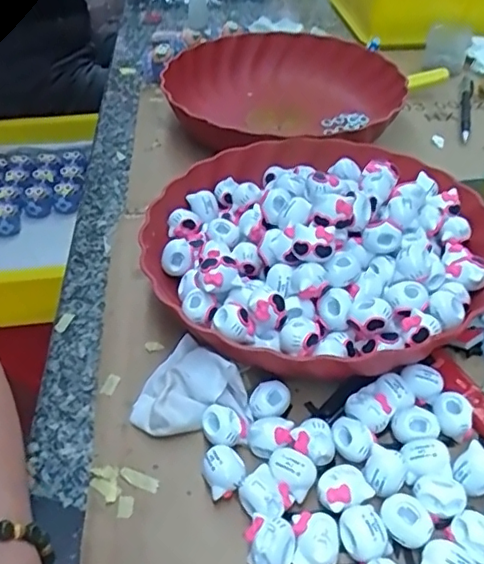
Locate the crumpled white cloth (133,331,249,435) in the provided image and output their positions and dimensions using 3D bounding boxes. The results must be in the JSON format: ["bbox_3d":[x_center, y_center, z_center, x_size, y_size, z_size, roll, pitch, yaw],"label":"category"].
[{"bbox_3d":[-0.035,0.064,0.337,0.054,0.034,0.064,-27,49,-27],"label":"crumpled white cloth"}]

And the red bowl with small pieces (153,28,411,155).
[{"bbox_3d":[0.043,-0.190,0.602,0.225,0.048,0.266,-9,43,-10],"label":"red bowl with small pieces"}]

